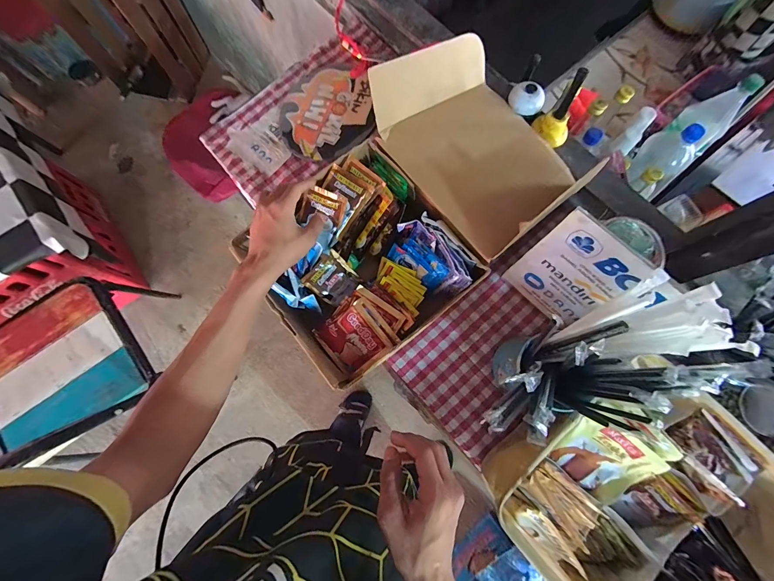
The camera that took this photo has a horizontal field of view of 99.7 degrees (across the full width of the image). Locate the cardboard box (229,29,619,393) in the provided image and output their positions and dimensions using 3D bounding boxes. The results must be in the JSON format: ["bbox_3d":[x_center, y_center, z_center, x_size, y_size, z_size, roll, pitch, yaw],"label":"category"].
[{"bbox_3d":[0.035,-0.126,0.484,0.488,0.140,0.269,-42,80,-10],"label":"cardboard box"}]

